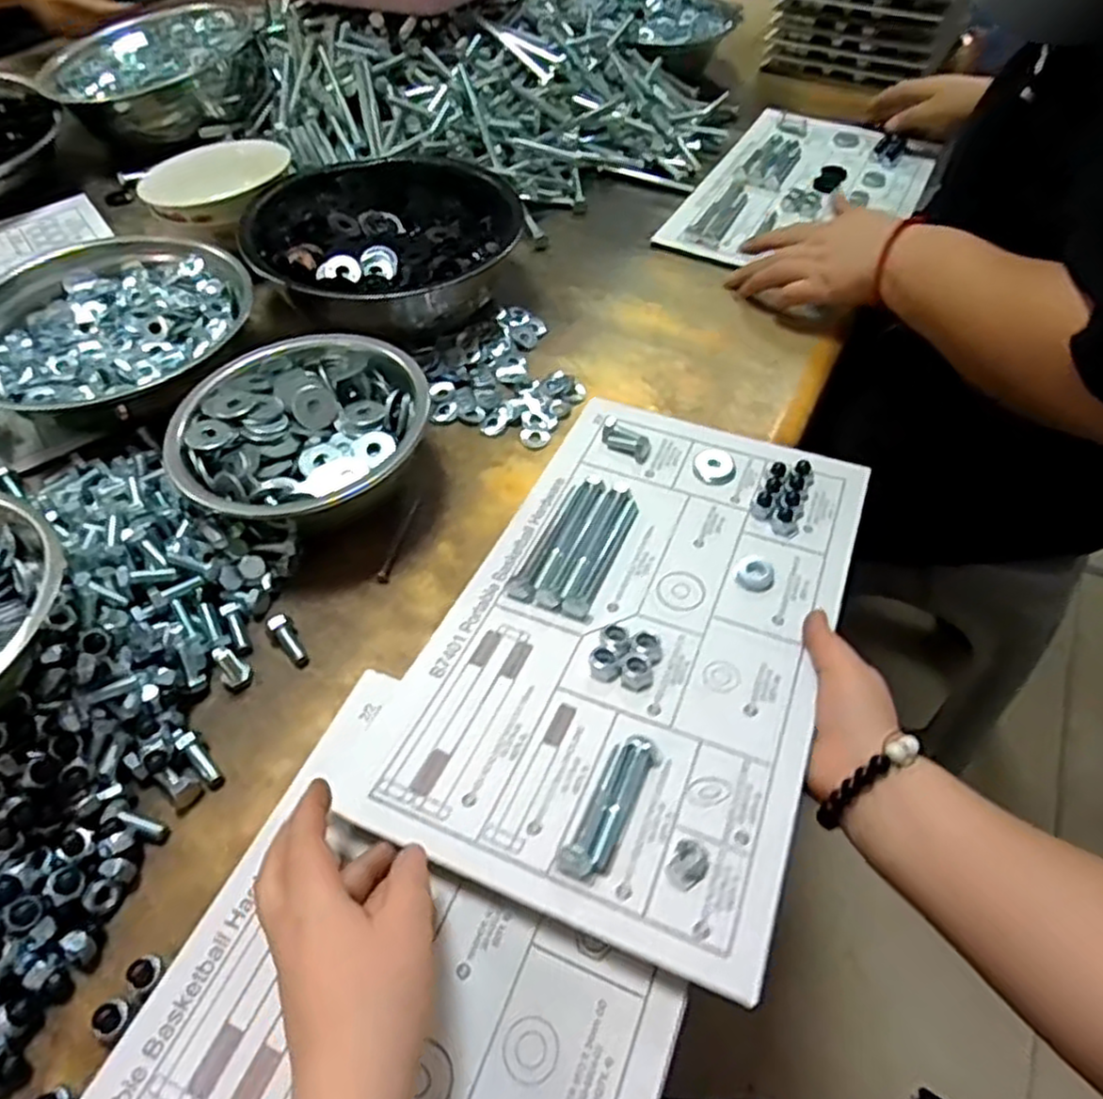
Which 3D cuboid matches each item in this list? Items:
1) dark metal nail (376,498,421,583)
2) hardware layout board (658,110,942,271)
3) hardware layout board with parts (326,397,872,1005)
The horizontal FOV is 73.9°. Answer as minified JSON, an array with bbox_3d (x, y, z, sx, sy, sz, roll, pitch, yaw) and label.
[{"bbox_3d":[-0.106,-0.007,0.510,0.008,0.005,0.077,10,54,5],"label":"dark metal nail"},{"bbox_3d":[0.294,-0.413,0.828,0.223,0.013,0.383,24,56,16],"label":"hardware layout board"},{"bbox_3d":[0.058,0.036,0.463,0.223,0.014,0.374,18,49,16],"label":"hardware layout board with parts"}]

